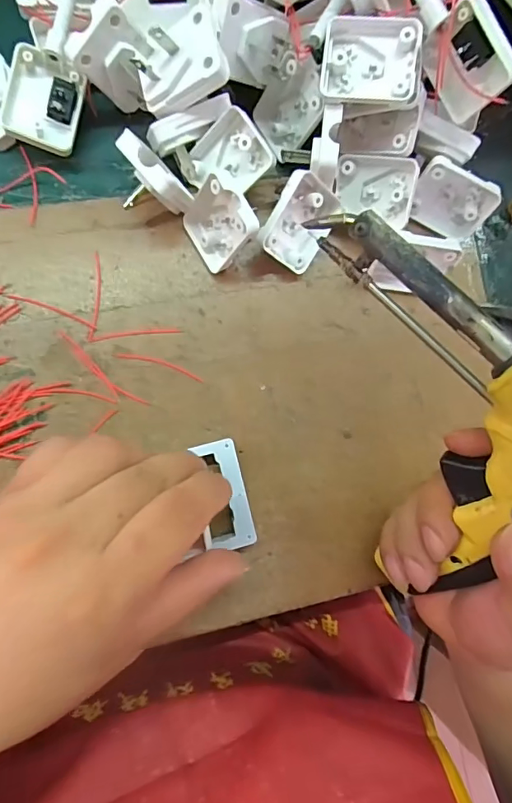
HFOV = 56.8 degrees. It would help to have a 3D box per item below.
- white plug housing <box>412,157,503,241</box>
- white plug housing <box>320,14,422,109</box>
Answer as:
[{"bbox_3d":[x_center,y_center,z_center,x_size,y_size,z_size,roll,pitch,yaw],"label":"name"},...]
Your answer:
[{"bbox_3d":[0.122,-0.127,0.298,0.047,0.040,0.017,23,48,-5],"label":"white plug housing"},{"bbox_3d":[0.063,-0.180,0.253,0.052,0.017,0.040,7,110,9],"label":"white plug housing"}]

